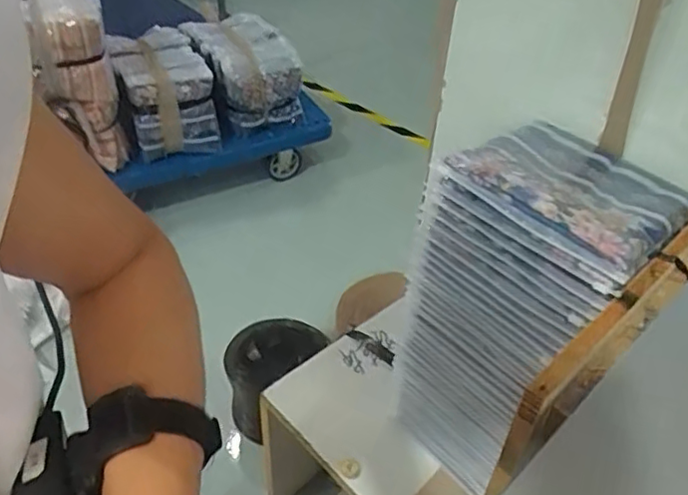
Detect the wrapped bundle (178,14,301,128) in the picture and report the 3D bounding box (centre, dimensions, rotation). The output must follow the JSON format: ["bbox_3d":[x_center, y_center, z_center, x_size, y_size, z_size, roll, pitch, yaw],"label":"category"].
[{"bbox_3d":[-0.275,-0.478,1.661,0.211,0.184,0.318,-21,47,-24],"label":"wrapped bundle"}]

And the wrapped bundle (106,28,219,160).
[{"bbox_3d":[-0.455,-0.401,1.555,0.202,0.210,0.334,-15,45,-18],"label":"wrapped bundle"}]

